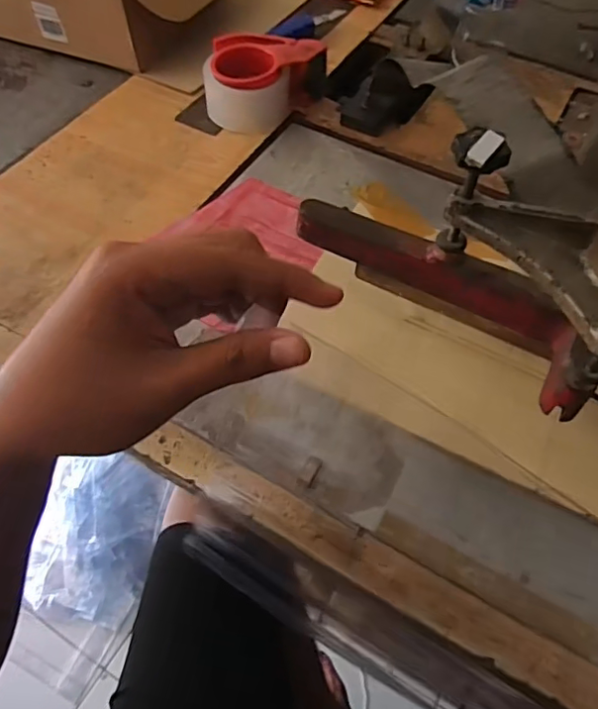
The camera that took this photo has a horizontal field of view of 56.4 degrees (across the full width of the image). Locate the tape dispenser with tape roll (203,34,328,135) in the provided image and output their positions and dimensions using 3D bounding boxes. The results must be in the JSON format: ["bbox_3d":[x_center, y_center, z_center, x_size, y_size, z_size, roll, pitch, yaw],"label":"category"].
[{"bbox_3d":[-0.040,-0.326,0.670,0.143,0.067,0.102,1,57,-1],"label":"tape dispenser with tape roll"}]

